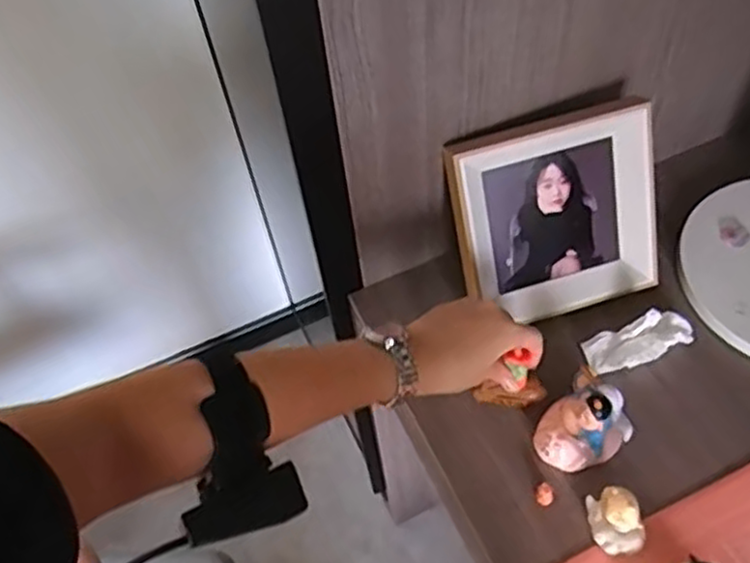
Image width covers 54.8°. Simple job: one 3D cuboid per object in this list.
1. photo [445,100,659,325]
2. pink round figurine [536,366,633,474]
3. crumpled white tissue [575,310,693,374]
[{"bbox_3d":[0.162,-0.055,0.649,0.176,0.178,0.026,-15,25,-2],"label":"photo"},{"bbox_3d":[0.167,0.119,0.587,0.059,0.075,0.063,-2,55,4],"label":"pink round figurine"},{"bbox_3d":[0.237,0.052,0.643,0.102,0.044,0.034,-19,56,-8],"label":"crumpled white tissue"}]

